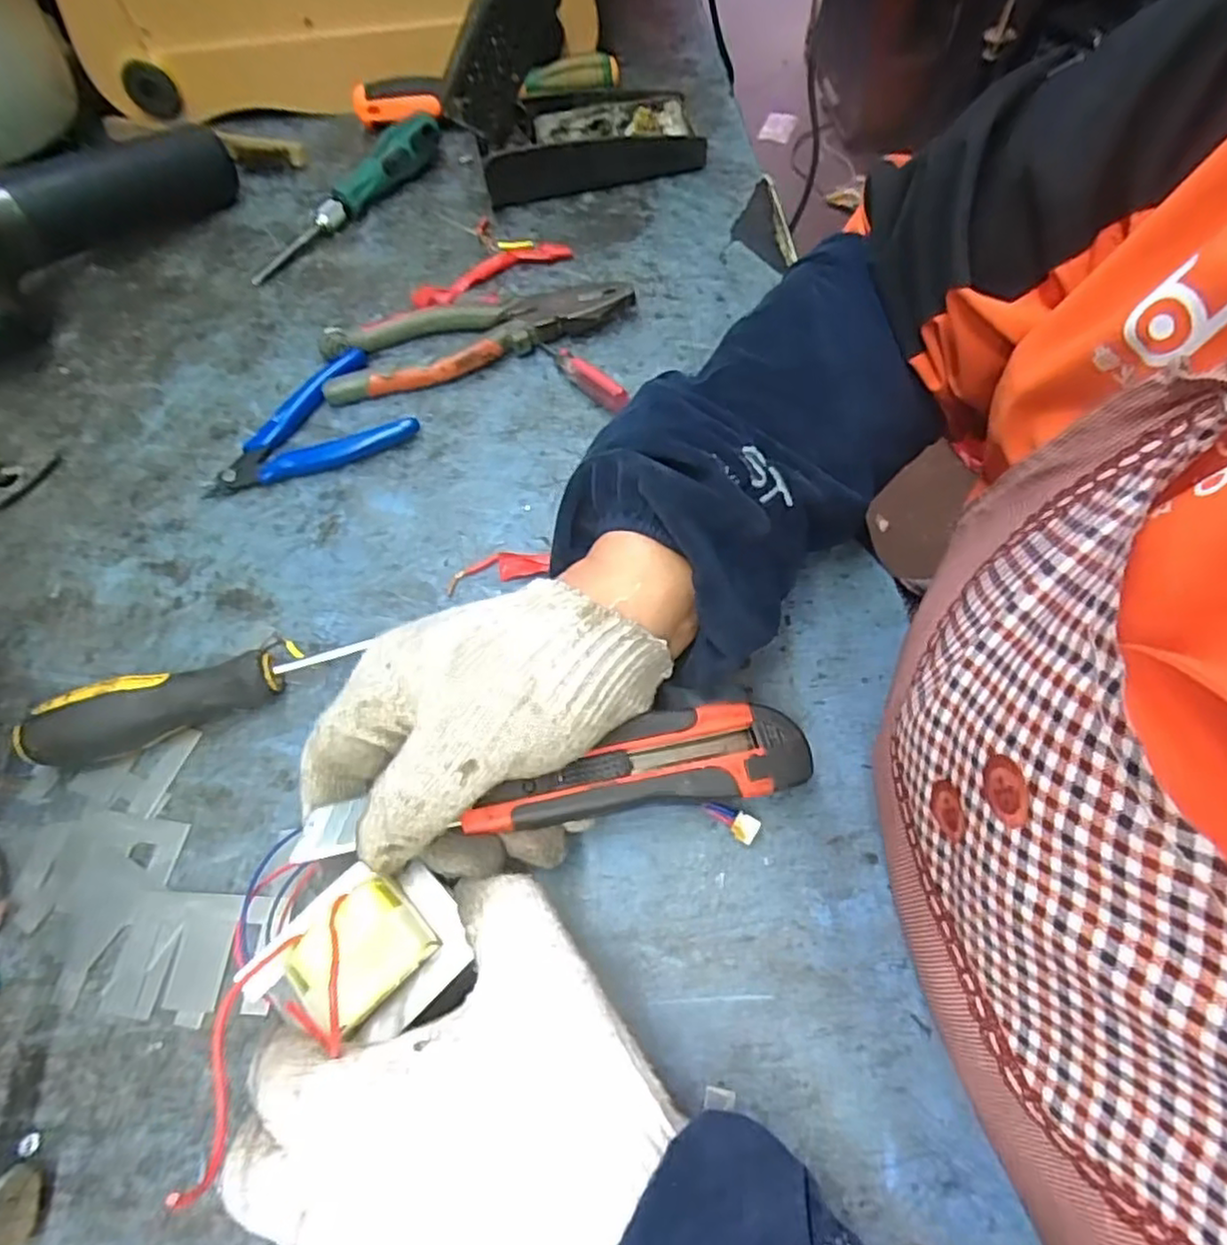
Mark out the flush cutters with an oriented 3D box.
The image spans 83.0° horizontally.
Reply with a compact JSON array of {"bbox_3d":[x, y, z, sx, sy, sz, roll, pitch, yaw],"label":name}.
[{"bbox_3d":[-0.185,-0.121,0.415,0.118,0.015,0.083,-21,64,-8],"label":"flush cutters"}]

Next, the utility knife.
[{"bbox_3d":[0.014,0.059,0.279,0.133,0.013,0.038,-9,63,-13],"label":"utility knife"}]

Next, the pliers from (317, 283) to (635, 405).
[{"bbox_3d":[-0.084,-0.177,0.431,0.190,0.021,0.051,-12,64,-4],"label":"pliers"}]

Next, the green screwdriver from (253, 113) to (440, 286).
[{"bbox_3d":[-0.189,-0.312,0.499,0.031,0.028,0.183,34,70,18],"label":"green screwdriver"}]

